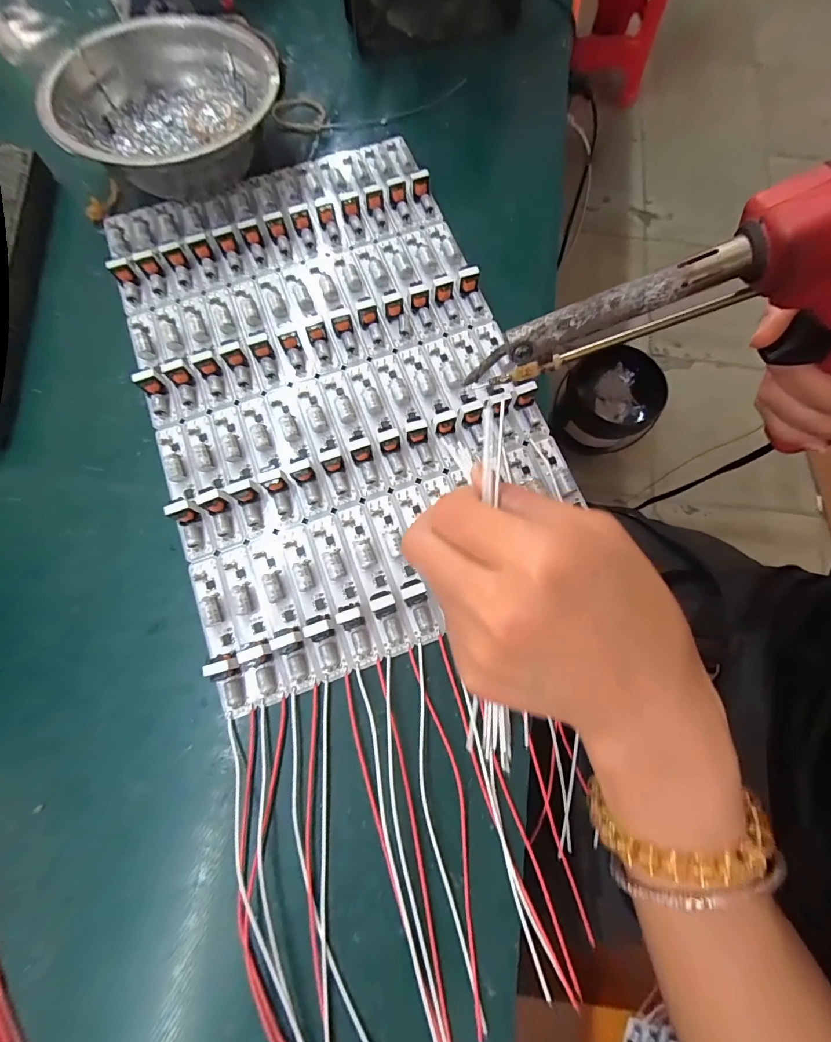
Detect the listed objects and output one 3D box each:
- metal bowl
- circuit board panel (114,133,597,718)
[{"bbox_3d":[-0.143,-0.242,0.250,0.122,0.039,0.125,0,75,-2],"label":"metal bowl"},{"bbox_3d":[-0.048,-0.083,0.225,0.190,0.016,0.296,-21,77,-7],"label":"circuit board panel"}]

